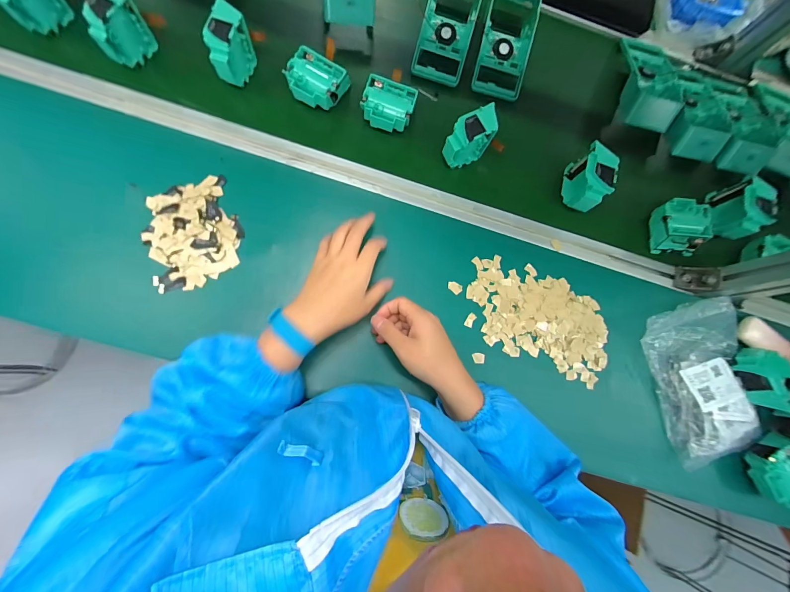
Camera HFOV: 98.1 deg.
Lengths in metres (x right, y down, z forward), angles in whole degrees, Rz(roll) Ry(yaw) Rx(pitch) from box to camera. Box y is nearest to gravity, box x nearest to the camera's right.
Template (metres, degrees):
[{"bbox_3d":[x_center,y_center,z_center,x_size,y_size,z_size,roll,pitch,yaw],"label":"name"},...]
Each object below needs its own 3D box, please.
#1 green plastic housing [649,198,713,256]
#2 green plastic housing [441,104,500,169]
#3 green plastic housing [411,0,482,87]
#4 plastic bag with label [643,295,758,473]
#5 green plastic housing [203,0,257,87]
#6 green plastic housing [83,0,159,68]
[{"bbox_3d":[0.434,-0.105,0.520,0.064,0.039,0.077,4,81,-6],"label":"green plastic housing"},{"bbox_3d":[0.106,-0.226,0.498,0.073,0.073,0.041,-28,86,-10],"label":"green plastic housing"},{"bbox_3d":[0.085,-0.432,0.549,0.087,0.046,0.178,16,82,-3],"label":"green plastic housing"},{"bbox_3d":[0.444,0.119,0.489,0.136,0.037,0.216,-11,83,-8],"label":"plastic bag with label"},{"bbox_3d":[-0.227,-0.337,0.475,0.035,0.078,0.077,16,80,-4],"label":"green plastic housing"},{"bbox_3d":[-0.366,-0.359,0.457,0.041,0.088,0.077,28,61,7],"label":"green plastic housing"}]

